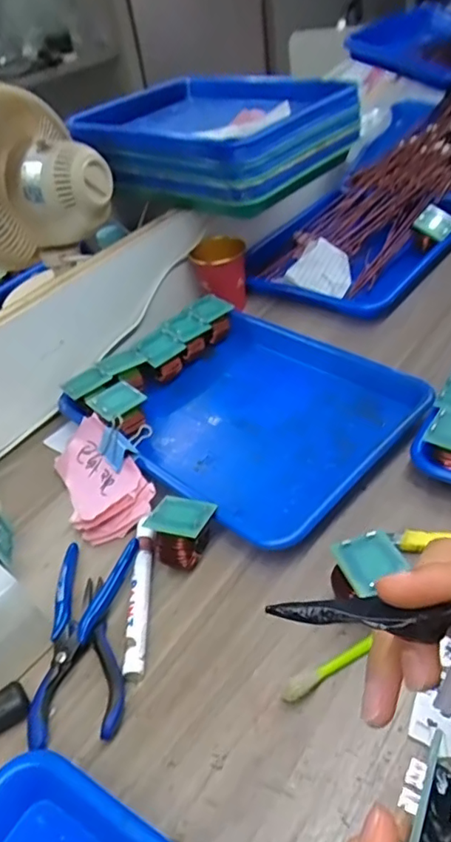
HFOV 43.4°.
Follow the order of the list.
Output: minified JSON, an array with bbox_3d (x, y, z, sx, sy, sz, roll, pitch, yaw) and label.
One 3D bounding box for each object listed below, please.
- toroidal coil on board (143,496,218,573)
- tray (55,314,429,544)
[{"bbox_3d":[-0.037,0.090,0.456,0.054,0.046,0.050,4,42,16],"label":"toroidal coil on board"},{"bbox_3d":[0.026,-0.014,0.564,0.272,0.033,0.245,29,54,37],"label":"tray"}]

